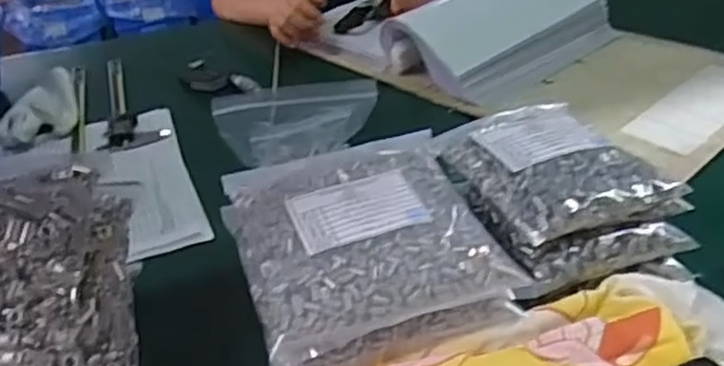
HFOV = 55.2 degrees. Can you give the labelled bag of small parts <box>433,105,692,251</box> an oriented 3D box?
[{"bbox_3d":[0.156,-0.019,0.584,0.143,0.042,0.171,-14,33,-15],"label":"labelled bag of small parts"}]

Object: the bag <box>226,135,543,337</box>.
[{"bbox_3d":[0.000,0.030,0.553,0.190,0.036,0.196,-11,33,-10],"label":"bag"}]

